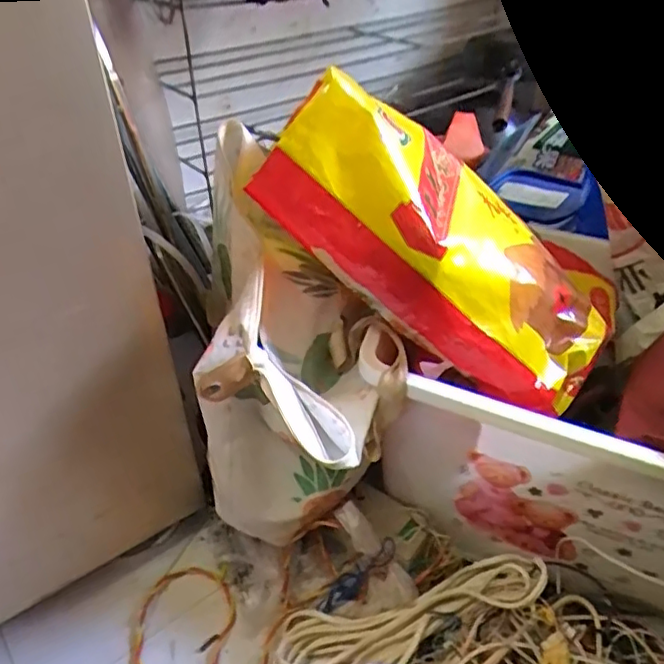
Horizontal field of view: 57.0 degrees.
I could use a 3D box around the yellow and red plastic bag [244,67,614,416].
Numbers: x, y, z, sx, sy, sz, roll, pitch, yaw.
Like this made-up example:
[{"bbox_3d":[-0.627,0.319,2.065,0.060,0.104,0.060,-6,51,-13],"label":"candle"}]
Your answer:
[{"bbox_3d":[0.121,-0.079,0.644,0.423,0.140,0.174,33,33,-21],"label":"yellow and red plastic bag"}]

